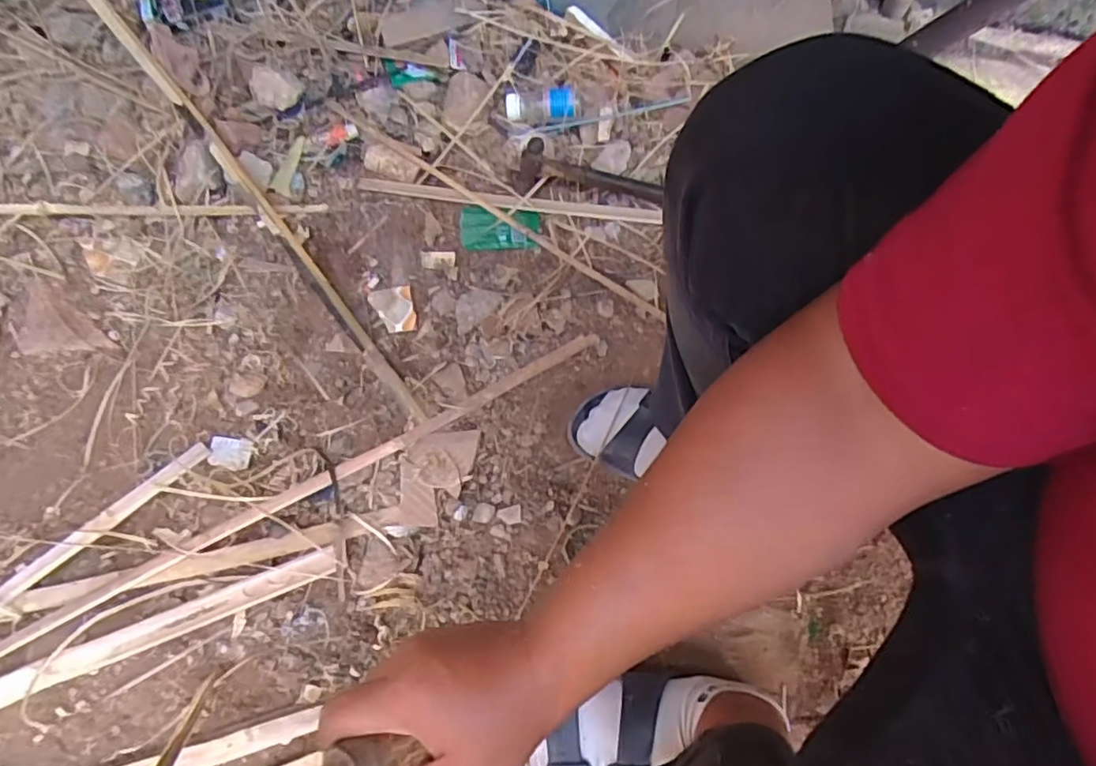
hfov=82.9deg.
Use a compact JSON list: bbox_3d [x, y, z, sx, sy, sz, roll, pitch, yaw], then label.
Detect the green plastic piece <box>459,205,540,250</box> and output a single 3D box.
[{"bbox_3d":[-0.058,-0.186,0.747,0.095,0.006,0.055,1,72,-1],"label":"green plastic piece"}]

